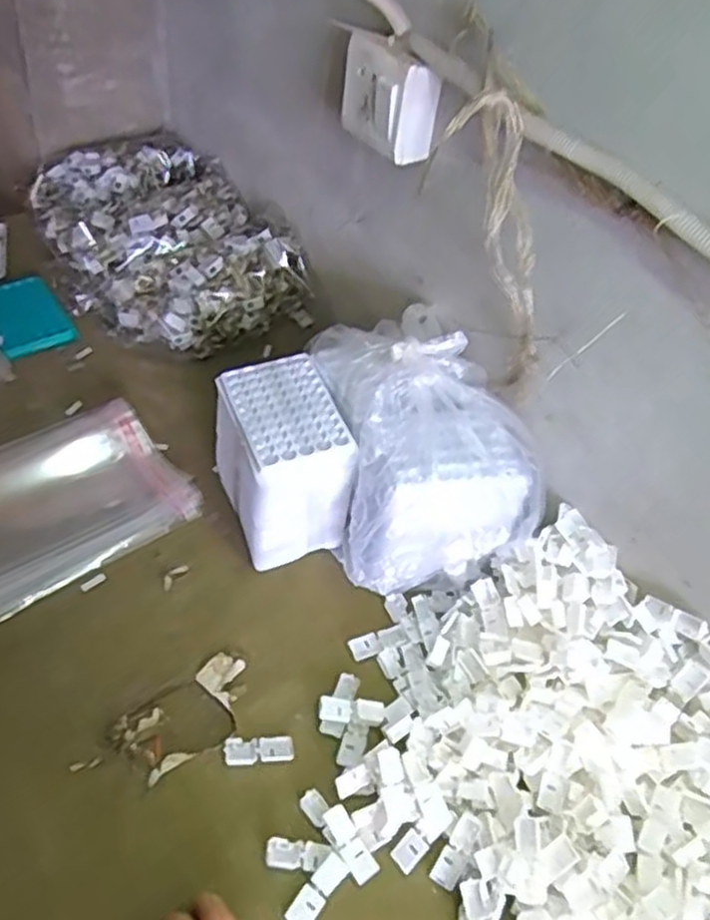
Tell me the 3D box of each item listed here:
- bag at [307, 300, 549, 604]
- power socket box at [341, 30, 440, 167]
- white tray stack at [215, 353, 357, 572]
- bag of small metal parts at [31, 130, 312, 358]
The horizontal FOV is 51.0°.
[{"bbox_3d":[0.054,-0.014,0.707,0.165,0.178,0.234,-9,51,-17],"label":"bag"},{"bbox_3d":[0.031,-0.323,0.664,0.047,0.082,0.088,-21,55,-25],"label":"power socket box"},{"bbox_3d":[-0.071,0.003,0.709,0.096,0.147,0.137,-13,54,-18],"label":"white tray stack"},{"bbox_3d":[-0.256,-0.291,0.963,0.246,0.090,0.391,-23,56,-27],"label":"bag of small metal parts"}]

